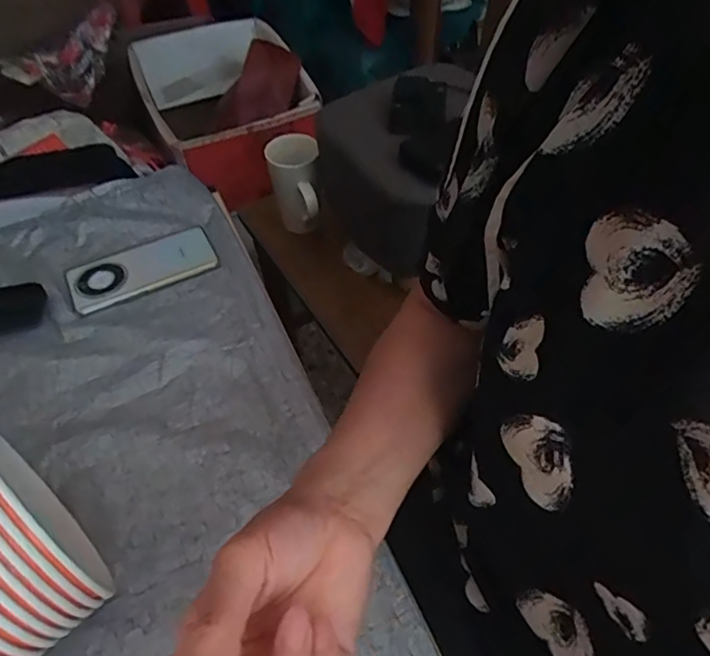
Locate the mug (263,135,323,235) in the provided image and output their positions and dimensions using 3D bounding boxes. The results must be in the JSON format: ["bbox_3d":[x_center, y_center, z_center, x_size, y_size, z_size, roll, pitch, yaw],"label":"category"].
[{"bbox_3d":[-0.093,-0.225,0.861,0.077,0.133,0.082,-9,51,-6],"label":"mug"}]

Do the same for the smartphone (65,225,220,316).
[{"bbox_3d":[-0.244,-0.072,0.626,0.159,0.008,0.083,-27,55,-19],"label":"smartphone"}]

